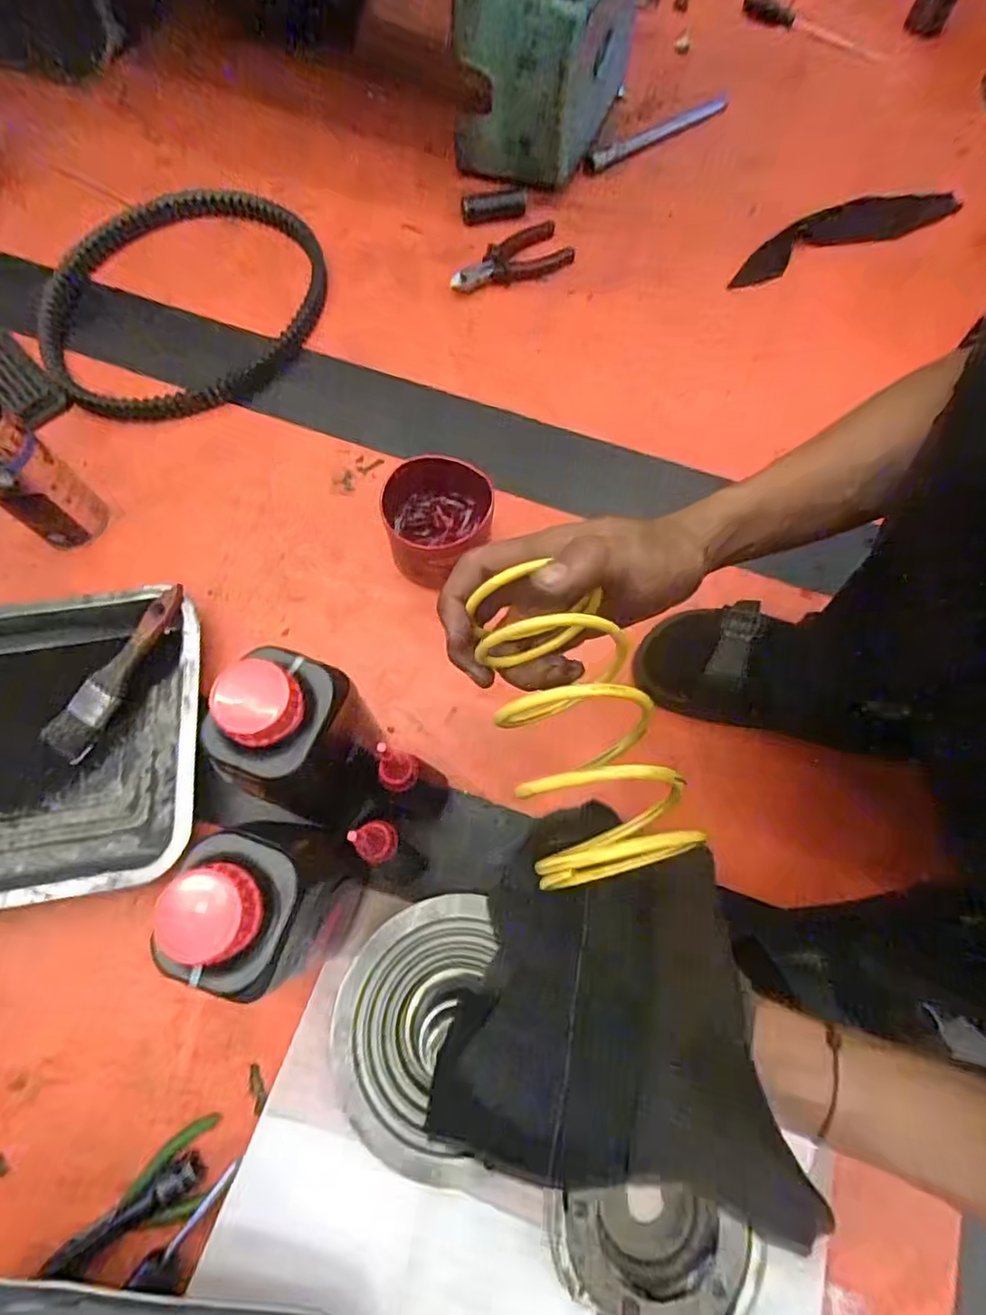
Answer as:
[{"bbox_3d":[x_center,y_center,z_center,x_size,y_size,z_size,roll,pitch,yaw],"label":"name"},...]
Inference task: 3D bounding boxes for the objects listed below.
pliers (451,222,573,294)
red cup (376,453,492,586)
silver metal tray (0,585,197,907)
[{"bbox_3d":[0.018,-0.476,0.728,0.154,0.025,0.071,-30,74,-11],"label":"pliers"},{"bbox_3d":[-0.053,-0.123,0.574,0.098,0.079,0.093,1,71,-2],"label":"red cup"},{"bbox_3d":[-0.440,0.079,0.508,0.374,0.048,0.253,-7,71,-4],"label":"silver metal tray"}]

